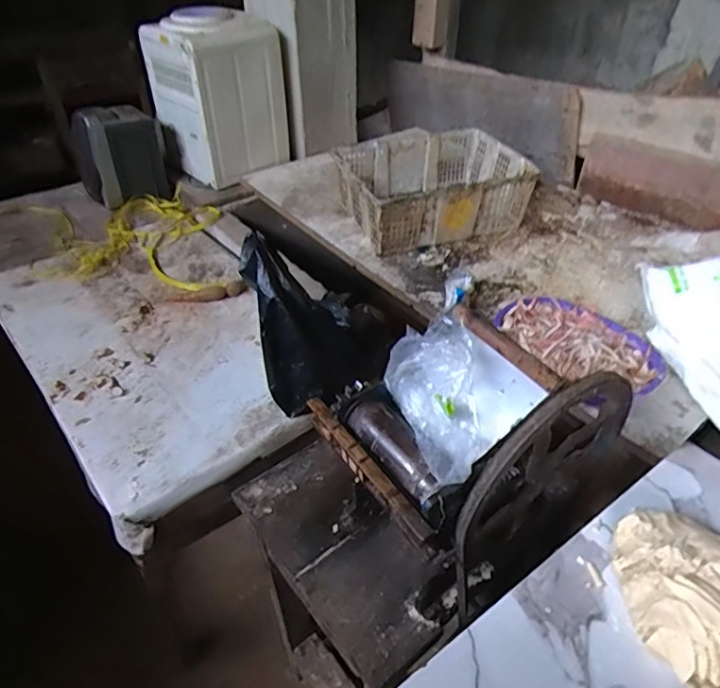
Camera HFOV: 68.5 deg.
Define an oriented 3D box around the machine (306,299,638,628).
[{"bbox_3d":[0.126,0.131,0.675,0.282,0.340,0.248,-25,47,-26],"label":"machine"}]

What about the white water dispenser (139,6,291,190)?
[{"bbox_3d":[-0.452,-0.781,1.686,0.318,0.447,0.306,32,50,32],"label":"white water dispenser"}]

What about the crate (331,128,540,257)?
[{"bbox_3d":[0.193,-0.427,1.451,0.473,0.159,0.333,-13,42,-15],"label":"crate"}]

